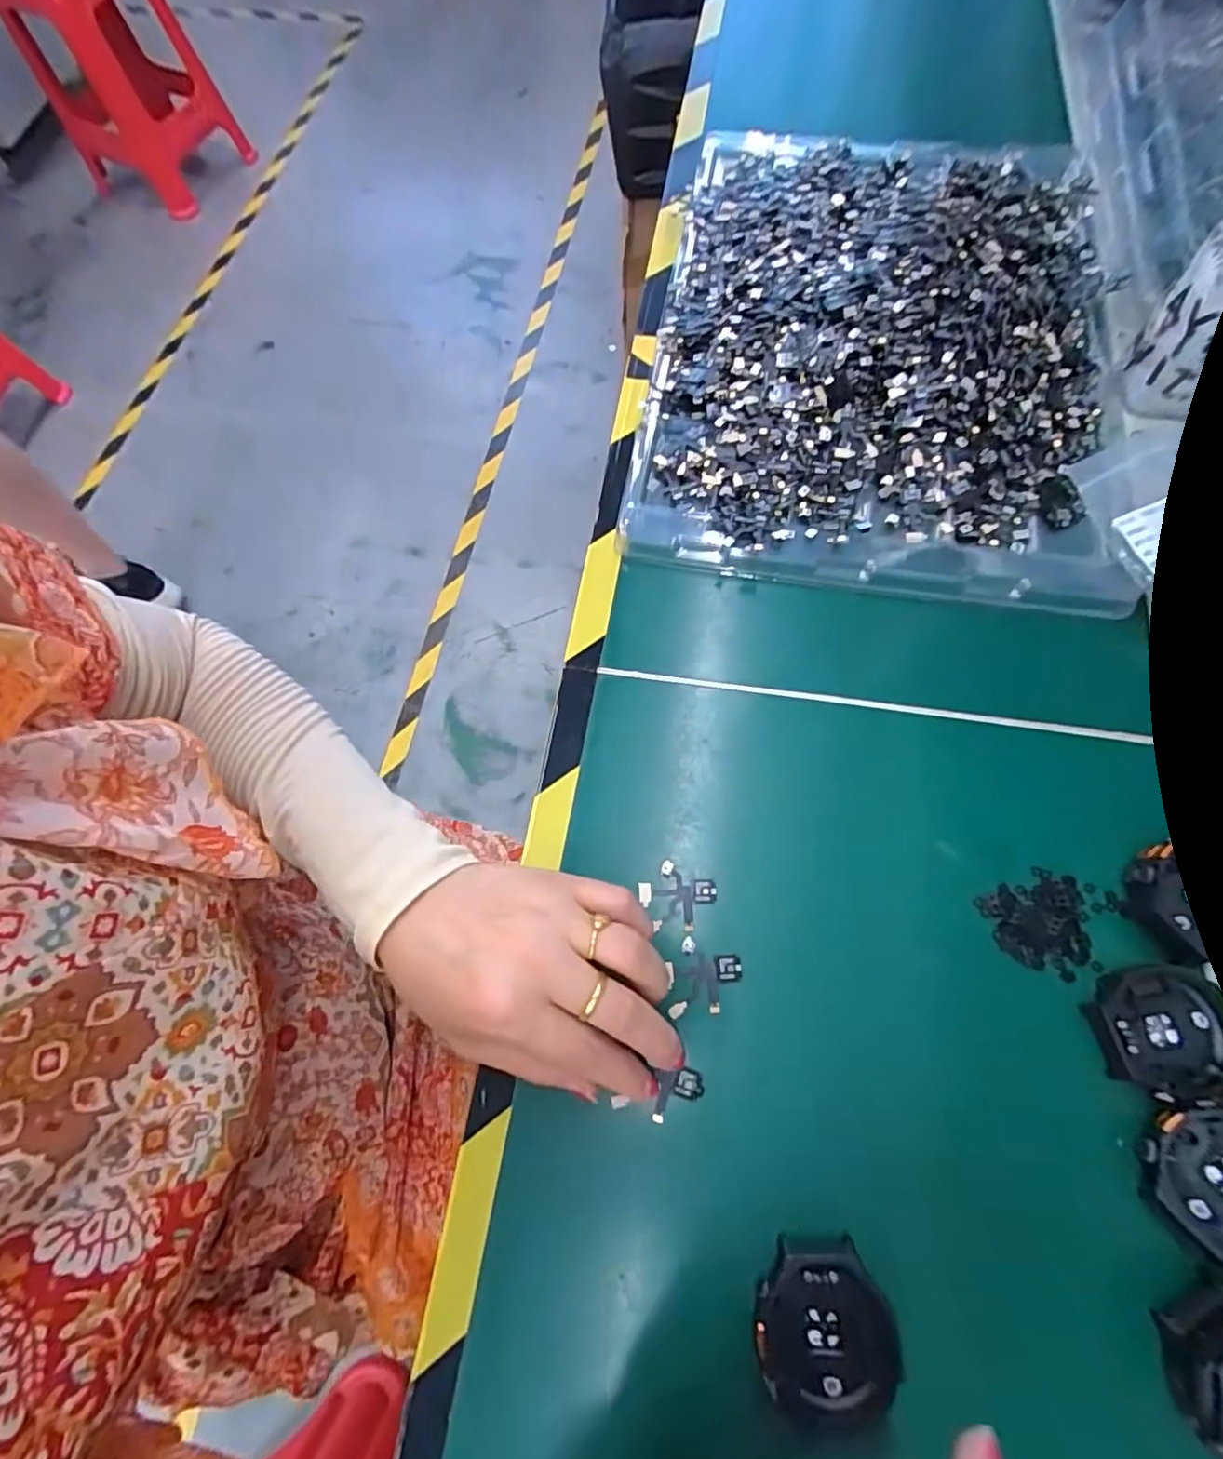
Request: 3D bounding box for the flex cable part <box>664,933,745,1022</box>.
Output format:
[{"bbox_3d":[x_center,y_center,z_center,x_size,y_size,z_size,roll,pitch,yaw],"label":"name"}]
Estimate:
[{"bbox_3d":[0.041,0.109,0.265,0.032,0.004,0.031,-3,70,2],"label":"flex cable part"}]

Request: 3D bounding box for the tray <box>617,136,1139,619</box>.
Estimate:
[{"bbox_3d":[0.170,-0.261,0.380,0.279,0.041,0.388,9,70,6],"label":"tray"}]

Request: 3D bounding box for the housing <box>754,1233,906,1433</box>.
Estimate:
[{"bbox_3d":[0.078,0.222,0.222,0.049,0.020,0.054,-2,70,2],"label":"housing"}]

